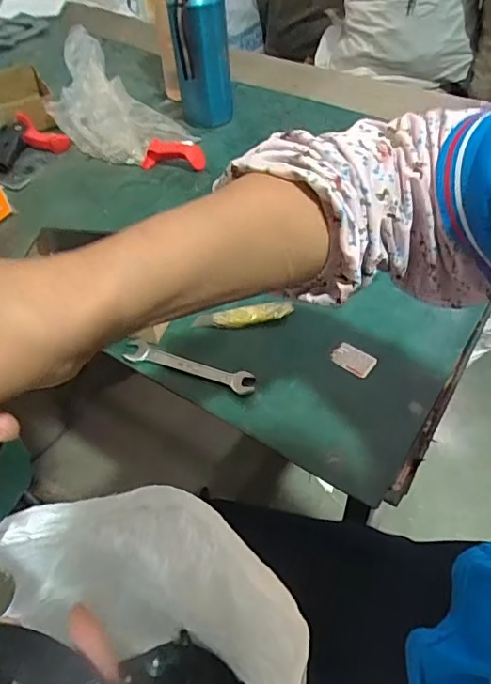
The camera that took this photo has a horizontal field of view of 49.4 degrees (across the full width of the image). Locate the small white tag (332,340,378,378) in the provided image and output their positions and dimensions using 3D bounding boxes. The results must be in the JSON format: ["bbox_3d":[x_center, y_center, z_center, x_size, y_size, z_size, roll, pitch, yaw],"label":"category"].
[{"bbox_3d":[0.112,0.018,0.550,0.043,0.006,0.028,29,58,25],"label":"small white tag"}]

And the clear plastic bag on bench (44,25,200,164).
[{"bbox_3d":[-0.175,-0.328,0.732,0.161,0.136,0.124,19,54,19],"label":"clear plastic bag on bench"}]

